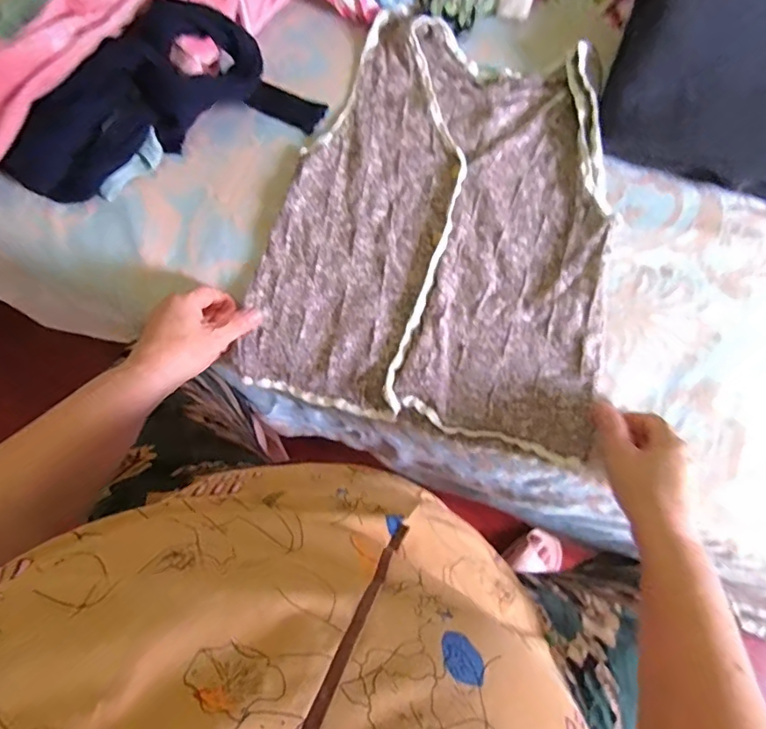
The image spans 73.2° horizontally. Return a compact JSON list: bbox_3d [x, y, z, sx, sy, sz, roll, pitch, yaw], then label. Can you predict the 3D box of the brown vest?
[{"bbox_3d":[0.071,-0.152,0.564,0.351,0.053,0.433,14,79,3],"label":"brown vest"}]

